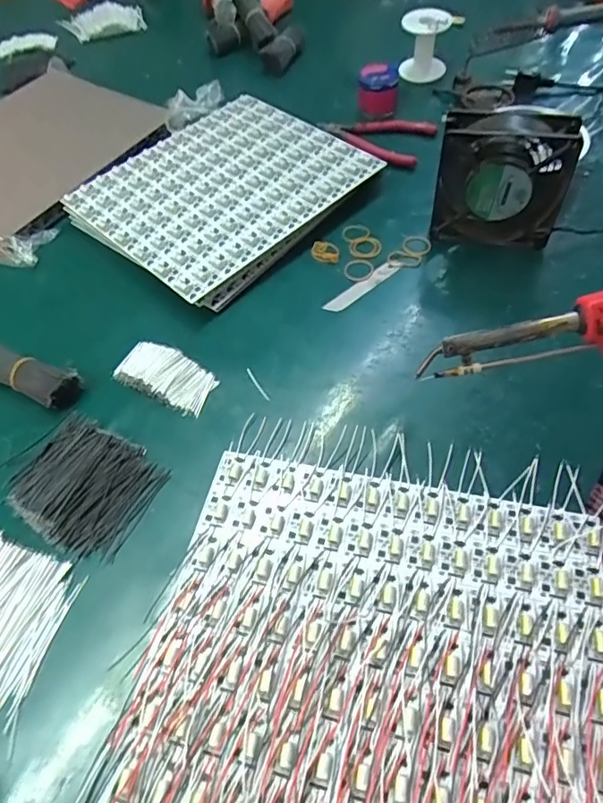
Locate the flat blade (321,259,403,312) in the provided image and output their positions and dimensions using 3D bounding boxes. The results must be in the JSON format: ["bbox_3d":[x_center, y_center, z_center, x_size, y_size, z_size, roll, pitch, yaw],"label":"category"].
[{"bbox_3d":[0.064,-0.118,0.551,0.093,0.004,0.018,-36,64,-13],"label":"flat blade"}]

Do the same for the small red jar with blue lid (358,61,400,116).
[{"bbox_3d":[0.102,-0.420,0.707,0.052,0.060,0.049,1,58,-1],"label":"small red jar with blue lid"}]

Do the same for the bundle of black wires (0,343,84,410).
[{"bbox_3d":[-0.250,-0.026,0.493,0.093,0.035,0.039,23,60,13],"label":"bundle of black wires"}]

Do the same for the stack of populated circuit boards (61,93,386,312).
[{"bbox_3d":[-0.093,-0.251,0.627,0.259,0.043,0.299,40,65,21],"label":"stack of populated circuit boards"}]

